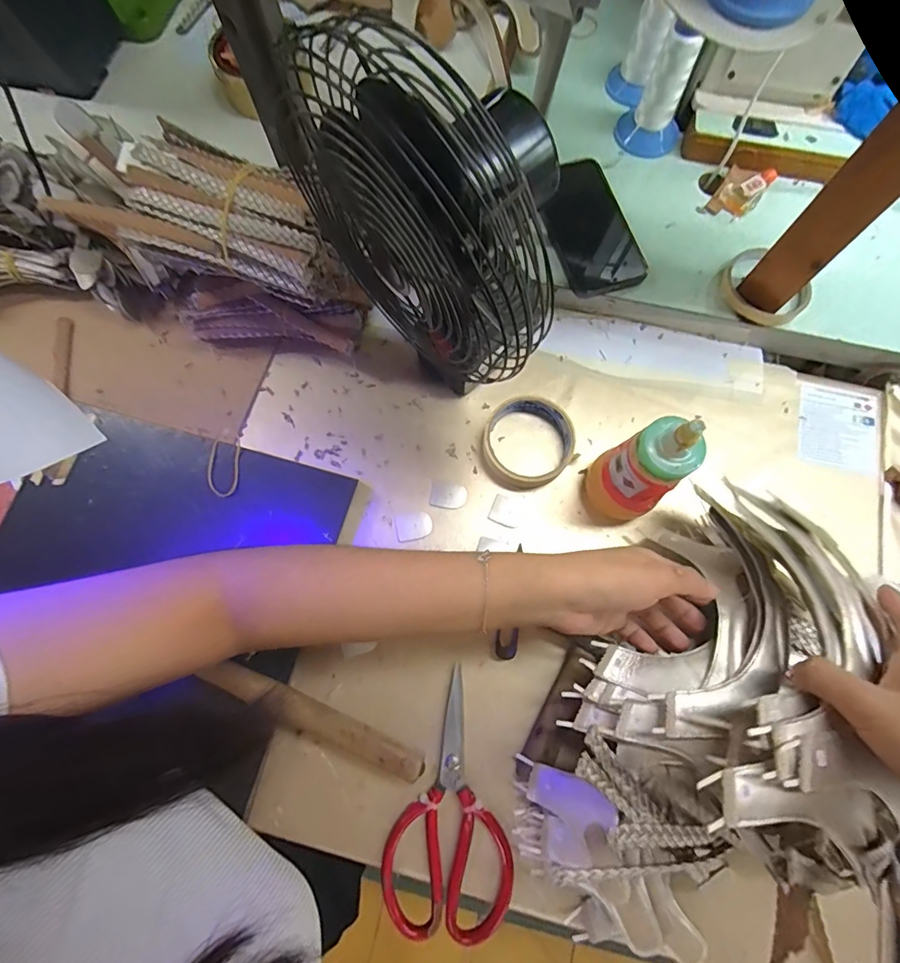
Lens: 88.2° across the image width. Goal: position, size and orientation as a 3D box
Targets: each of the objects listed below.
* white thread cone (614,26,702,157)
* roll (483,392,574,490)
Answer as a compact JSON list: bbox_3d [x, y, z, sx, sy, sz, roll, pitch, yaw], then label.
[{"bbox_3d":[0.225,-0.412,0.490,0.067,0.098,0.062,14,77,5],"label":"white thread cone"},{"bbox_3d":[0.075,-0.040,0.450,0.087,0.021,0.088,0,76,2],"label":"roll"}]

